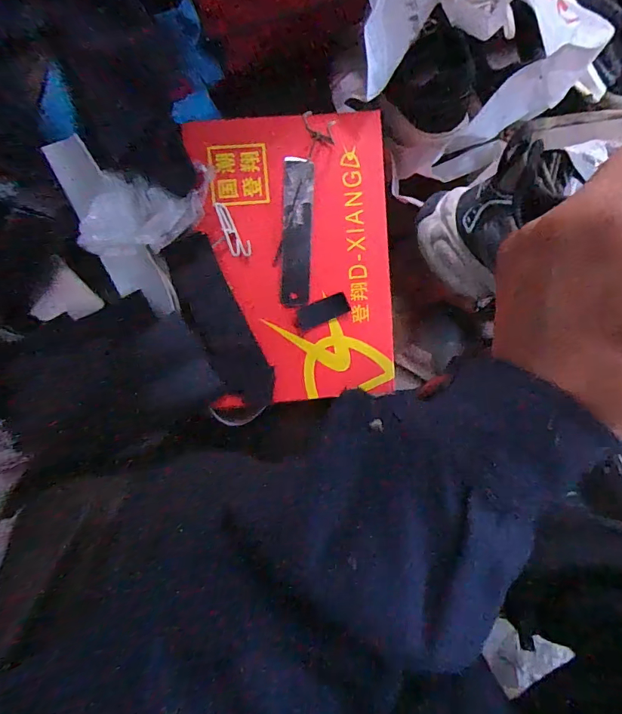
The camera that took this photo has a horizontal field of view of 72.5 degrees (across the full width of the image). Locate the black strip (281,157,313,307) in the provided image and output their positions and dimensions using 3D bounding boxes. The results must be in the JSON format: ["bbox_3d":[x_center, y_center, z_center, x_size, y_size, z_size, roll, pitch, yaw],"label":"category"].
[{"bbox_3d":[-0.016,-0.140,0.484,0.034,0.004,0.161,1,98,-3],"label":"black strip"}]

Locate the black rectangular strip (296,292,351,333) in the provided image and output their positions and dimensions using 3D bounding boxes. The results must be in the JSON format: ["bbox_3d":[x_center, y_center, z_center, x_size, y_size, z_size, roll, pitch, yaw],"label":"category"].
[{"bbox_3d":[0.013,-0.053,0.490,0.062,0.004,0.026,-23,98,0],"label":"black rectangular strip"}]

